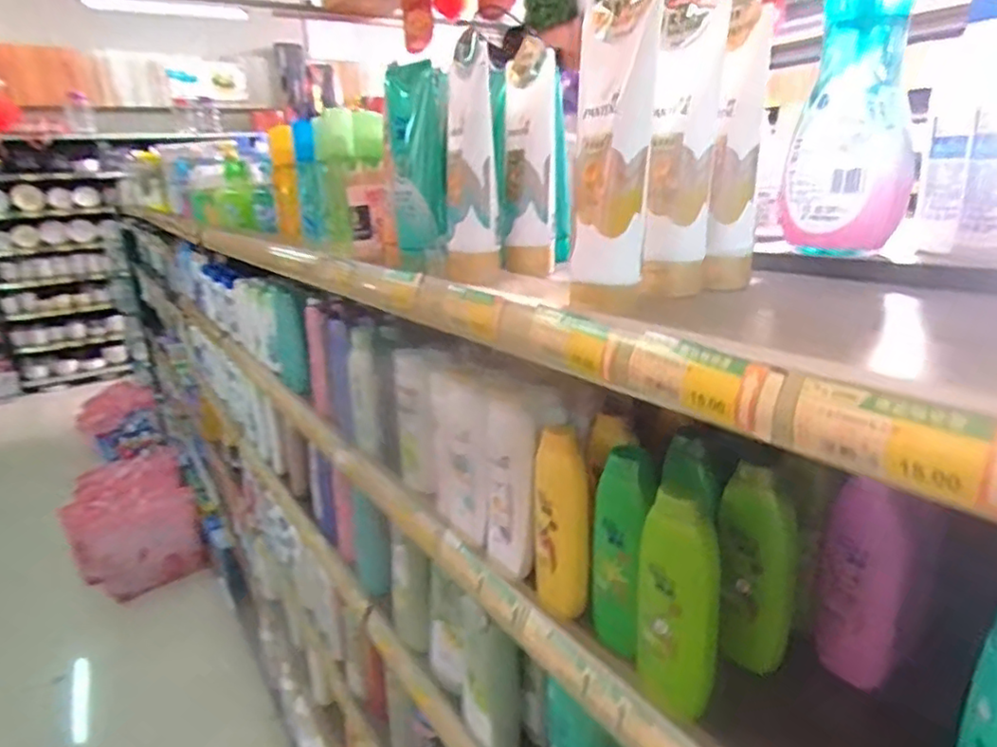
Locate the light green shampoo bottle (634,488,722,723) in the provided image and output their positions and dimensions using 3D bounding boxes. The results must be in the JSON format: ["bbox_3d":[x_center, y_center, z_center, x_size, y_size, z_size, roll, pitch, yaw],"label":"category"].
[{"bbox_3d":[0.121,0.155,0.431,0.053,0.155,0.033,3,18,17],"label":"light green shampoo bottle"}]

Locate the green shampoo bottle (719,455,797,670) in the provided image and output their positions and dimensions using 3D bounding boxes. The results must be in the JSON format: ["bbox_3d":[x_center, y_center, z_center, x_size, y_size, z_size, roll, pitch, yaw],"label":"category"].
[{"bbox_3d":[0.190,0.145,0.472,0.051,0.145,0.034,5,19,22],"label":"green shampoo bottle"}]

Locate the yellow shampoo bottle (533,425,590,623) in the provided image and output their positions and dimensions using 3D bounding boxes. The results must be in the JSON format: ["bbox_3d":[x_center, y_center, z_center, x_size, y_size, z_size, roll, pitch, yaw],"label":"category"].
[{"bbox_3d":[0.053,0.126,0.542,0.045,0.162,0.035,-2,17,3],"label":"yellow shampoo bottle"}]

